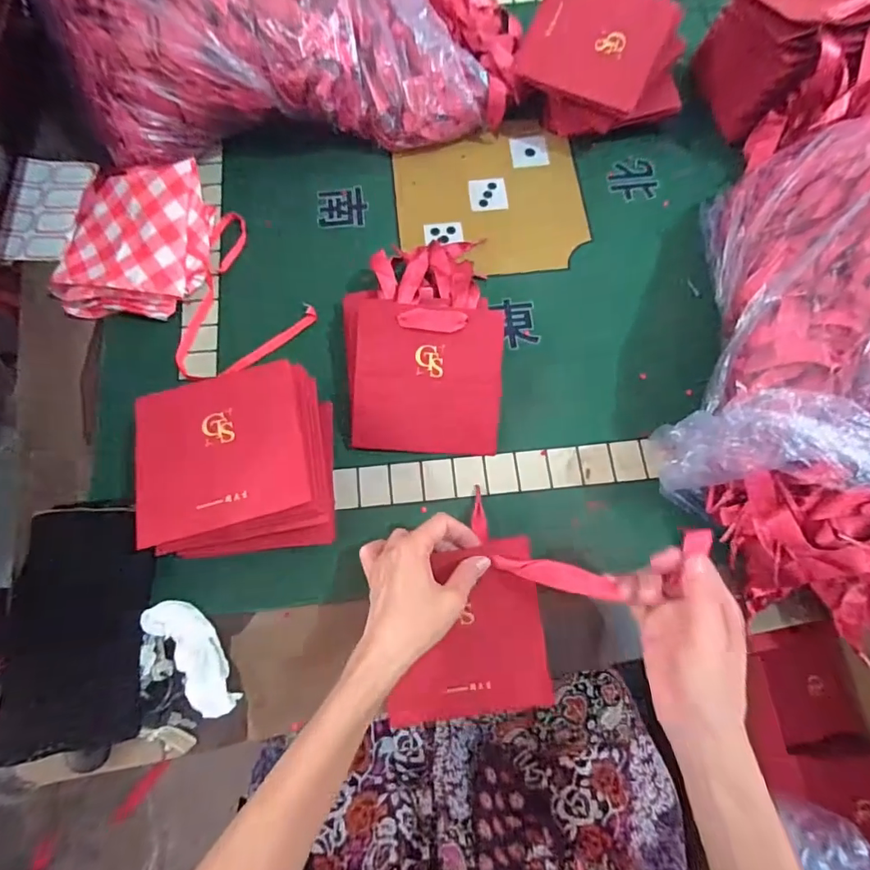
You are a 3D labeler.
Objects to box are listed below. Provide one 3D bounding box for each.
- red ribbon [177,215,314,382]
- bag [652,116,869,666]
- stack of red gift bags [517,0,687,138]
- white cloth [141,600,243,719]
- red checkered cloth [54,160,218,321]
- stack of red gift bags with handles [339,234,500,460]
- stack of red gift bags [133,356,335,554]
[{"bbox_3d":[-0.230,-0.145,0.535,0.145,0.015,0.174,-37,76,-11],"label":"red ribbon"},{"bbox_3d":[0.356,-0.066,0.405,0.257,0.166,0.423,16,73,5],"label":"bag"},{"bbox_3d":[0.190,-0.414,0.558,0.179,0.091,0.131,21,73,6],"label":"stack of red gift bags"},{"bbox_3d":[-0.206,0.190,0.427,0.034,0.037,0.105,-34,76,-10],"label":"white cloth"},{"bbox_3d":[-0.320,-0.204,0.522,0.151,0.059,0.151,2,72,0],"label":"red checkered cloth"},{"bbox_3d":[-0.012,-0.100,0.495,0.154,0.058,0.229,0,72,0],"label":"stack of red gift bags with handles"},{"bbox_3d":[-0.173,0.023,0.439,0.153,0.068,0.161,-7,72,-3],"label":"stack of red gift bags"}]

